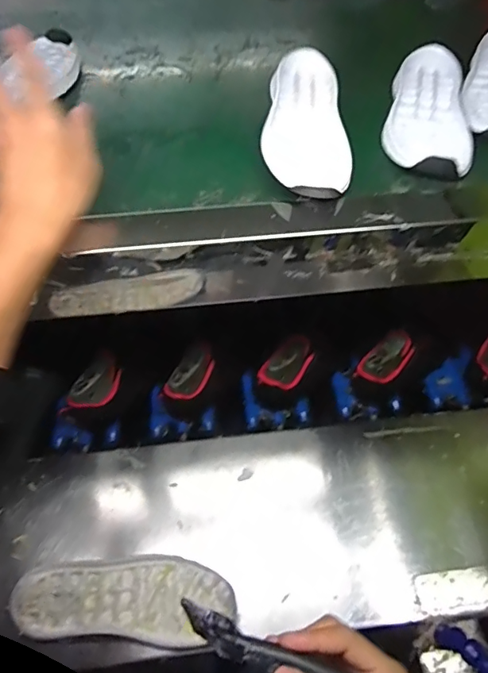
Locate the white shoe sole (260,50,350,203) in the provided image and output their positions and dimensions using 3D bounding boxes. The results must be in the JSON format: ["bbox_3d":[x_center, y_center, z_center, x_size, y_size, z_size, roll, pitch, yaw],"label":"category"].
[{"bbox_3d":[0.058,-0.204,0.472,0.076,0.042,0.196,1,58,-1],"label":"white shoe sole"}]

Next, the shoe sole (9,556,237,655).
[{"bbox_3d":[-0.129,0.290,0.542,0.230,0.029,0.089,5,58,2],"label":"shoe sole"}]

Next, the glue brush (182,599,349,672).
[{"bbox_3d":[0.021,0.214,0.326,0.134,0.017,0.020,17,56,9],"label":"glue brush"}]

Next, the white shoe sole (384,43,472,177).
[{"bbox_3d":[0.188,-0.232,0.500,0.079,0.028,0.202,9,58,4],"label":"white shoe sole"}]

